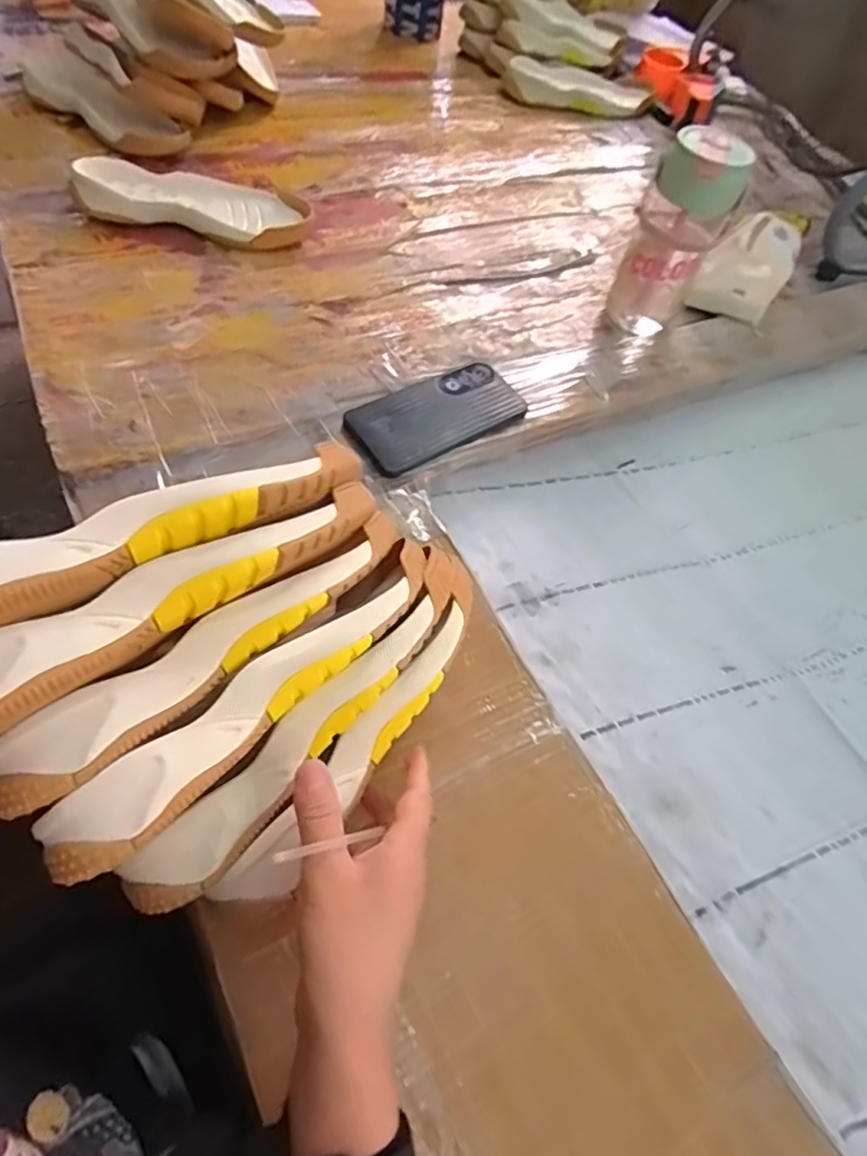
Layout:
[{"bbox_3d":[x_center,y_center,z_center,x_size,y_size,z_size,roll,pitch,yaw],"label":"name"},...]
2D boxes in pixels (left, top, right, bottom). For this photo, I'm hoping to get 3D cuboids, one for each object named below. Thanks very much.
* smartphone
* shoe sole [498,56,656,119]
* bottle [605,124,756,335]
[{"bbox_3d":[0.005,-0.151,0.552,0.166,0.010,0.076,-29,73,-25],"label":"smartphone"},{"bbox_3d":[0.248,-0.846,1.041,0.260,0.037,0.108,-2,75,-14],"label":"shoe sole"},{"bbox_3d":[0.257,-0.363,0.644,0.097,0.182,0.082,14,50,8],"label":"bottle"}]

